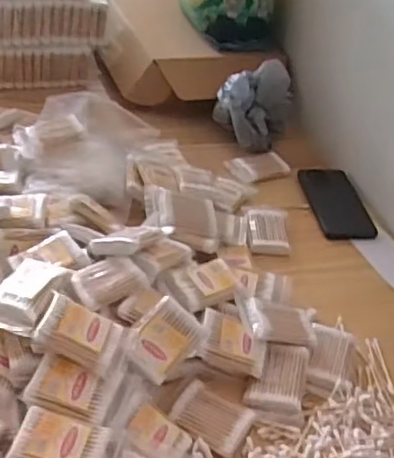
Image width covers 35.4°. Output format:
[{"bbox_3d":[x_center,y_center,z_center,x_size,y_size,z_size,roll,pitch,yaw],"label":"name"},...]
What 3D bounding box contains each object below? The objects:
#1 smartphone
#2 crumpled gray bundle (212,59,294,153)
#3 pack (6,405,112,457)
[{"bbox_3d":[0.197,-0.037,0.862,0.081,0.012,0.162,0,37,-6],"label":"smartphone"},{"bbox_3d":[0.082,-0.183,0.911,0.110,0.106,0.067,11,39,4],"label":"crumpled gray bundle"},{"bbox_3d":[-0.109,0.174,0.490,0.071,0.017,0.052,11,39,3],"label":"pack"}]

